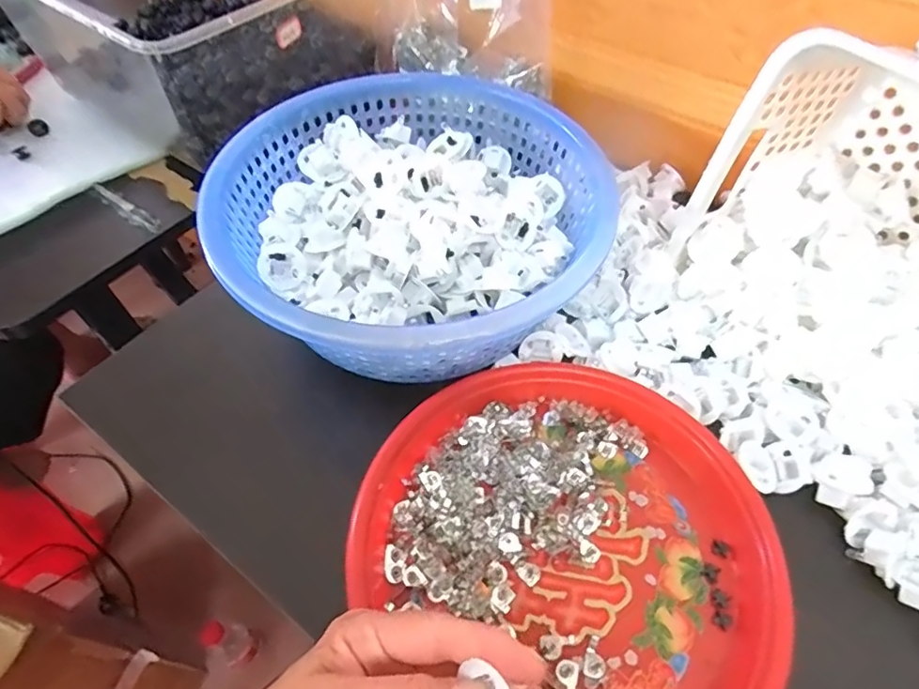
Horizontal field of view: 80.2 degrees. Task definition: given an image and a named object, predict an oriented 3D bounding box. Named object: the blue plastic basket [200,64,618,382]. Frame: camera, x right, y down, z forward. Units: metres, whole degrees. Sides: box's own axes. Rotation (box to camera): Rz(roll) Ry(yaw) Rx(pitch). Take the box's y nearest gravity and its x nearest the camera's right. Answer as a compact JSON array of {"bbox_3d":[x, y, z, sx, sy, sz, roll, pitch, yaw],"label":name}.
[{"bbox_3d":[-0.036,-0.085,0.415,0.267,0.097,0.273,-13,55,-10],"label":"blue plastic basket"}]

